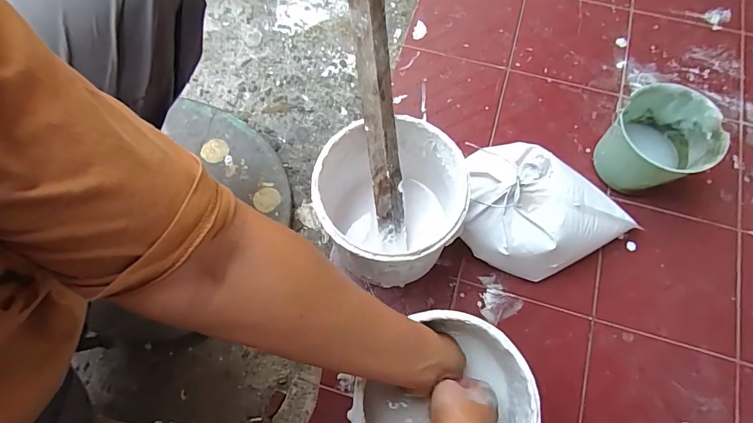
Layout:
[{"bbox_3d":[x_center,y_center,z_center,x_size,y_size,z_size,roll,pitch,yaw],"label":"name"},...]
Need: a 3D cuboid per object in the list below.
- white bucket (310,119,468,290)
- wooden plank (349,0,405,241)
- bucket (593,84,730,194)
[{"bbox_3d":[0.018,-0.002,0.569,0.181,0.190,0.176,0,71,0],"label":"white bucket"},{"bbox_3d":[-0.003,-0.173,0.457,0.038,0.464,0.030,-9,30,-4],"label":"wooden plank"},{"bbox_3d":[0.418,-0.099,0.635,0.127,0.120,0.130,0,71,0],"label":"bucket"}]

